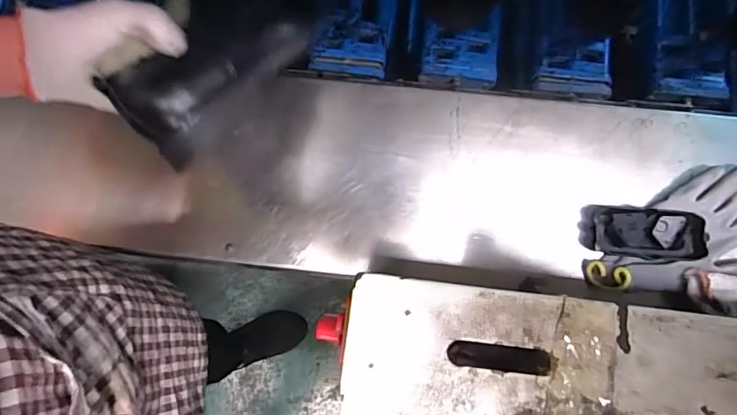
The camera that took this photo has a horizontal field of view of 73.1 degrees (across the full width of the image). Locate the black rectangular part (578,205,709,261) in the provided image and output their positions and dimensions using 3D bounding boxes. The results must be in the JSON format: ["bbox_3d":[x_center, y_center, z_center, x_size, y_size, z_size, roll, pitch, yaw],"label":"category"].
[{"bbox_3d":[0.293,0.027,0.531,0.116,0.027,0.053,7,79,4],"label":"black rectangular part"}]

